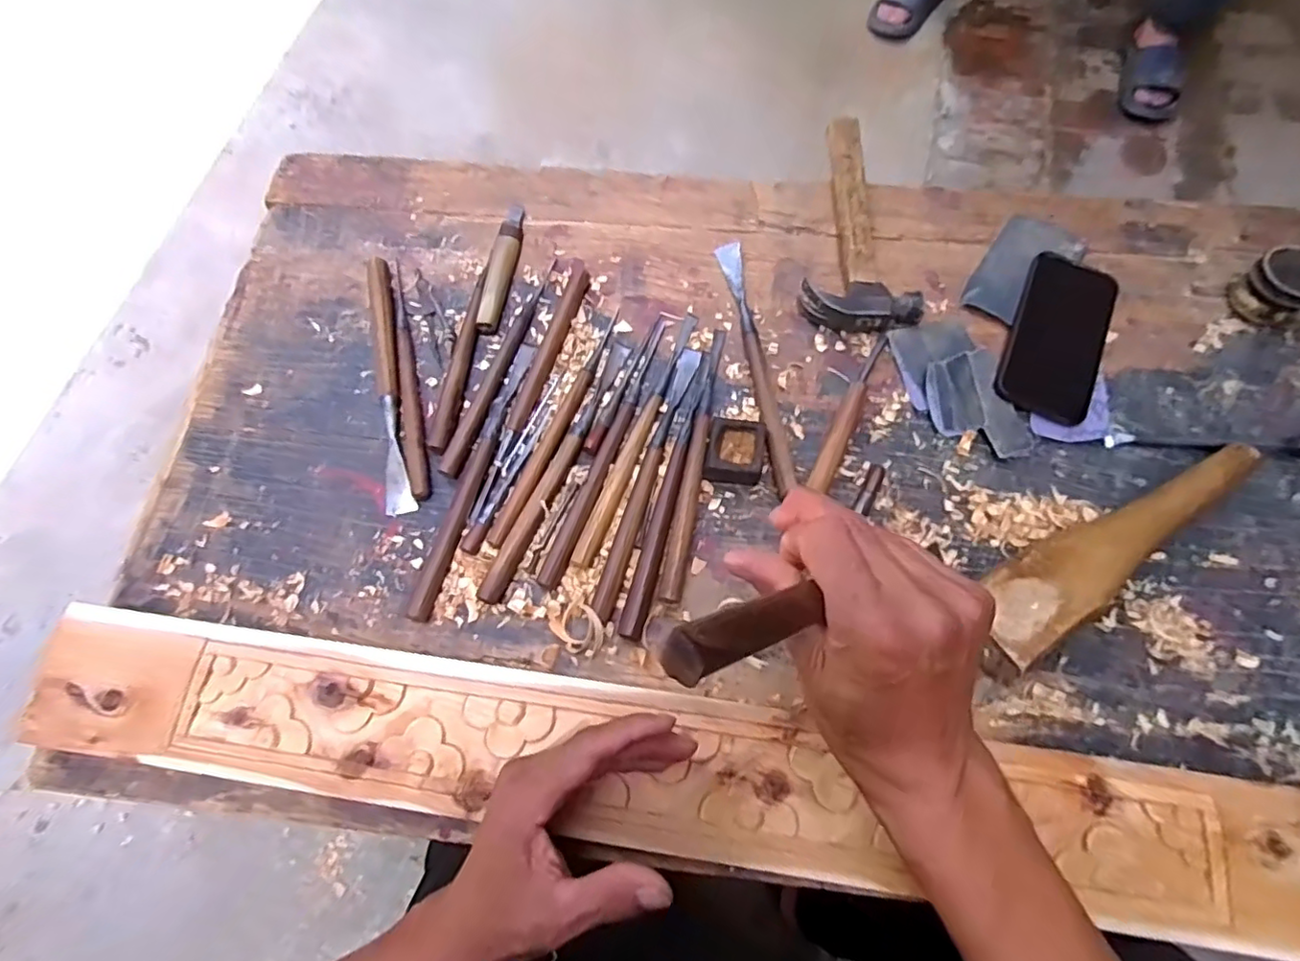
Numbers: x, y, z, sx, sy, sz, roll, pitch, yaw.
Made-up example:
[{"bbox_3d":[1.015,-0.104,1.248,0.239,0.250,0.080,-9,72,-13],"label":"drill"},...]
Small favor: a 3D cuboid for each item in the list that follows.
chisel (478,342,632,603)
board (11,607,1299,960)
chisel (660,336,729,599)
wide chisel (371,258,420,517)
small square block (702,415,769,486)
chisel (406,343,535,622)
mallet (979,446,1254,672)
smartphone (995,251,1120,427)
[{"bbox_3d":[-0.075,-0.015,0.511,0.016,0.012,0.248,22,73,10],"label":"chisel"},{"bbox_3d":[0.010,0.199,0.417,0.898,0.029,0.104,7,71,5],"label":"board"},{"bbox_3d":[0.042,-0.022,0.512,0.017,0.017,0.249,11,71,6],"label":"chisel"},{"bbox_3d":[-0.238,-0.093,0.554,0.025,0.014,0.260,-13,71,-3],"label":"wide chisel"},{"bbox_3d":[0.071,-0.023,0.504,0.046,0.020,0.051,10,71,6],"label":"small square block"},{"bbox_3d":[-0.147,-0.010,0.512,0.019,0.015,0.253,13,72,7],"label":"chisel"},{"bbox_3d":[0.348,0.043,0.463,0.266,0.049,0.058,-32,72,-9],"label":"mallet"},{"bbox_3d":[0.362,-0.129,0.543,0.077,0.009,0.165,23,73,10],"label":"smartphone"}]

